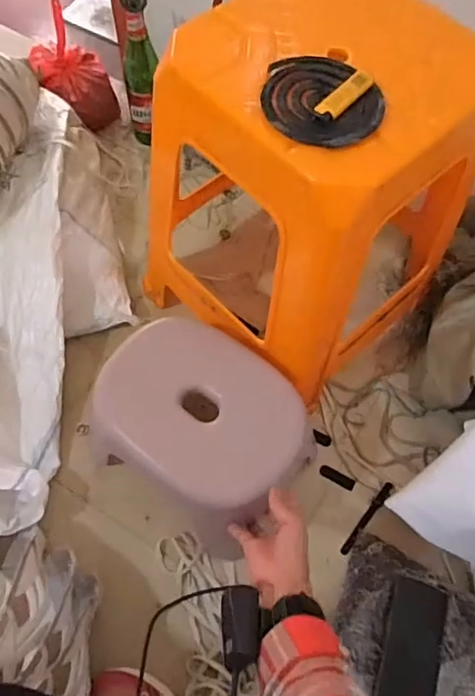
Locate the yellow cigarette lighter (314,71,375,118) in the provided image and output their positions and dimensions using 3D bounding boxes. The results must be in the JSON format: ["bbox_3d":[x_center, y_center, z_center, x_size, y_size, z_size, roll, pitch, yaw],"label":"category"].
[{"bbox_3d":[0.102,-0.241,0.525,0.020,0.010,0.069,39,69,15],"label":"yellow cigarette lighter"}]

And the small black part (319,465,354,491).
[{"bbox_3d":[0.154,0.201,0.856,0.060,0.005,0.020,29,66,-6],"label":"small black part"}]

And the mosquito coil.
[{"bbox_3d":[0.084,-0.244,0.541,0.116,0.012,0.112,1,65,-2],"label":"mosquito coil"}]

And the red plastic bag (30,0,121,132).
[{"bbox_3d":[-0.337,-0.559,1.136,0.124,0.166,0.196,-32,70,-16],"label":"red plastic bag"}]

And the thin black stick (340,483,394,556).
[{"bbox_3d":[0.197,0.256,0.833,0.015,0.013,0.128,36,68,13],"label":"thin black stick"}]

